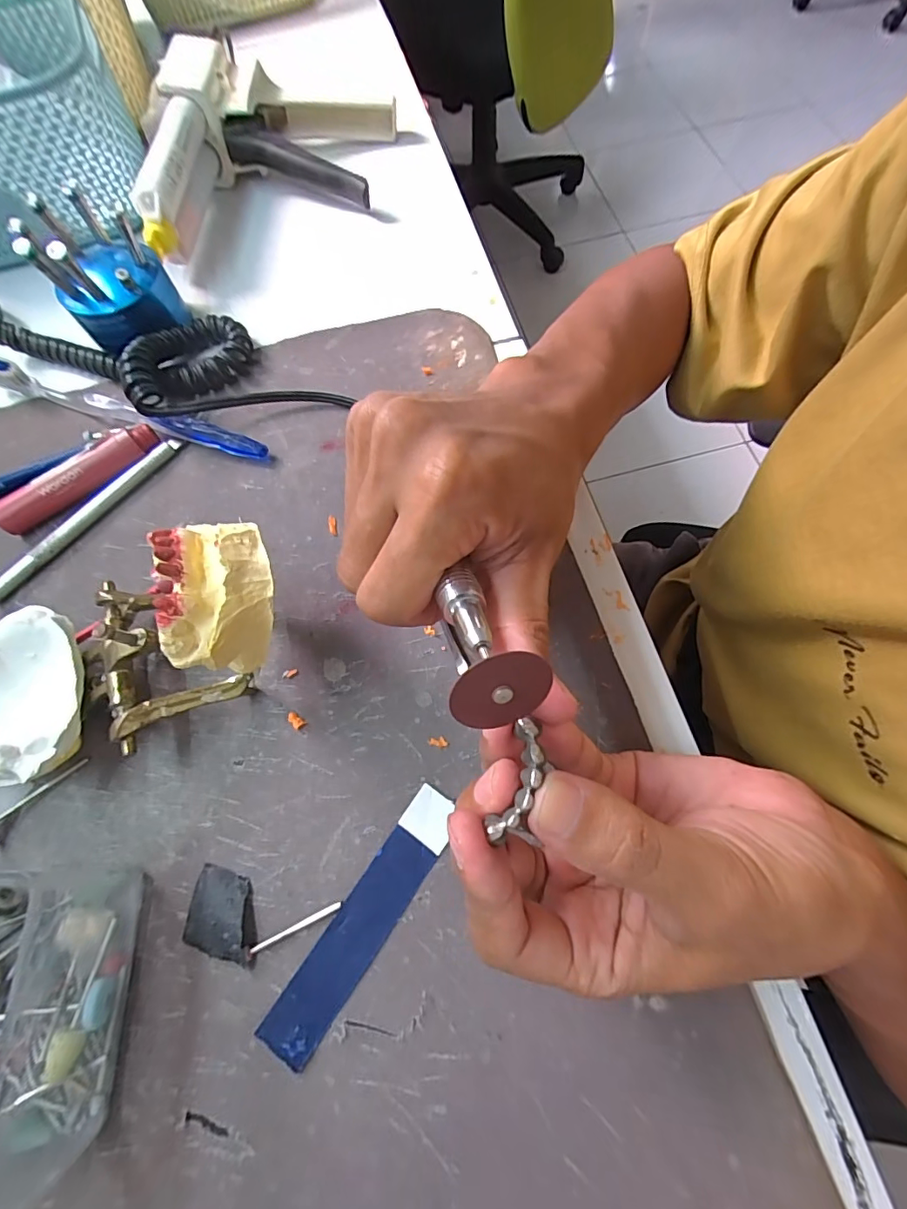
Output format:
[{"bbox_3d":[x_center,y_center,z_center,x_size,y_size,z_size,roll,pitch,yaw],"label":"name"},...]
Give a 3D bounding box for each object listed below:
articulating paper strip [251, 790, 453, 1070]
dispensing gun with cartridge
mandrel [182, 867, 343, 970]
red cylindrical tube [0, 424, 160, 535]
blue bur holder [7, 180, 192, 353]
[{"bbox_3d":[-0.033,0.119,0.189,0.021,0.004,0.102,32,74,13],"label":"articulating paper strip"},{"bbox_3d":[-0.116,-0.302,0.327,0.156,0.056,0.170,-6,69,0],"label":"dispensing gun with cartridge"},{"bbox_3d":[-0.075,0.122,0.188,0.056,0.007,0.028,10,70,6],"label":"mandrel"},{"bbox_3d":[-0.197,-0.067,0.260,0.087,0.018,0.014,-36,72,-11],"label":"red cylindrical tube"},{"bbox_3d":[-0.197,-0.187,0.277,0.057,0.062,0.053,-33,72,-10],"label":"blue bur holder"}]

